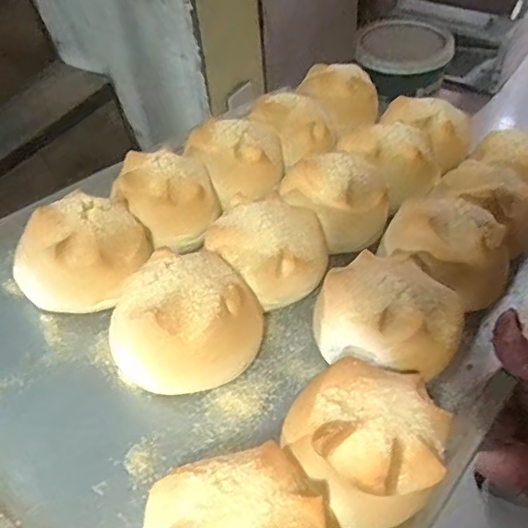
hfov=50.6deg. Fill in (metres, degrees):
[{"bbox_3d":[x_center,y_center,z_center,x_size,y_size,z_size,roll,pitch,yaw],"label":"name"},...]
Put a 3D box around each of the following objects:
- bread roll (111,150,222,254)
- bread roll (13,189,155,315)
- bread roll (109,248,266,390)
[{"bbox_3d":[-0.064,-0.044,0.371,0.062,0.036,0.067,-3,48,3],"label":"bread roll"},{"bbox_3d":[-0.110,-0.010,0.334,0.070,0.050,0.060,4,49,9],"label":"bread roll"},{"bbox_3d":[-0.040,0.028,0.293,0.066,0.046,0.069,-3,48,3],"label":"bread roll"}]

